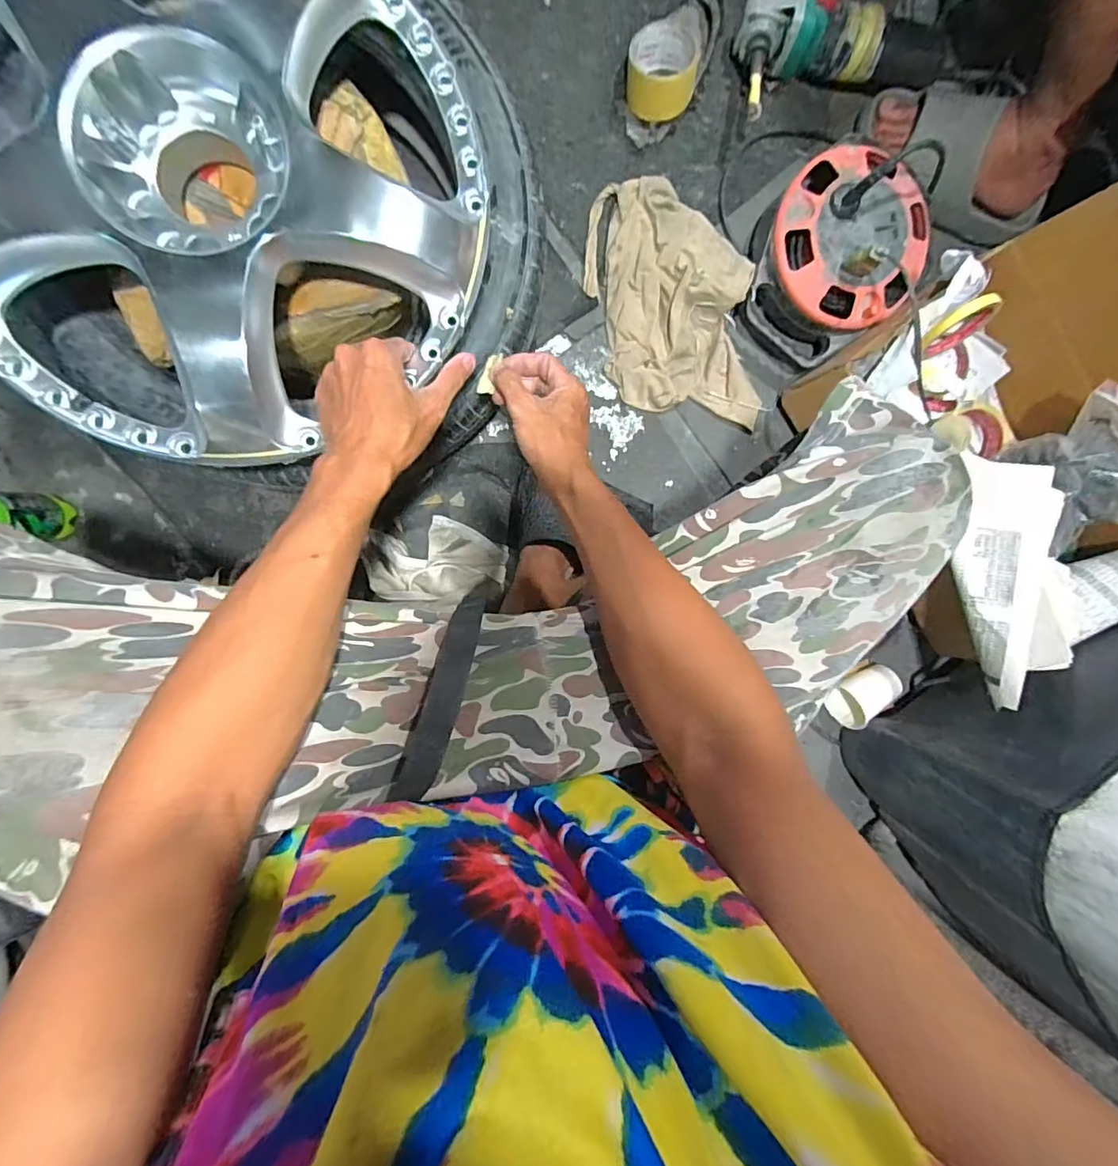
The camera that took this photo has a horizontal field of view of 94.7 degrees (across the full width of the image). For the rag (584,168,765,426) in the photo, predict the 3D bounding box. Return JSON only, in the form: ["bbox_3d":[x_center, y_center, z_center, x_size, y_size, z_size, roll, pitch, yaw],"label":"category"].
[{"bbox_3d":[0.150,-0.353,0.663,0.196,0.058,0.319,-16,98,-5],"label":"rag"}]

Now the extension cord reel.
[{"bbox_3d":[0.339,-0.410,0.643,0.238,0.131,0.201,-44,100,-1],"label":"extension cord reel"}]

